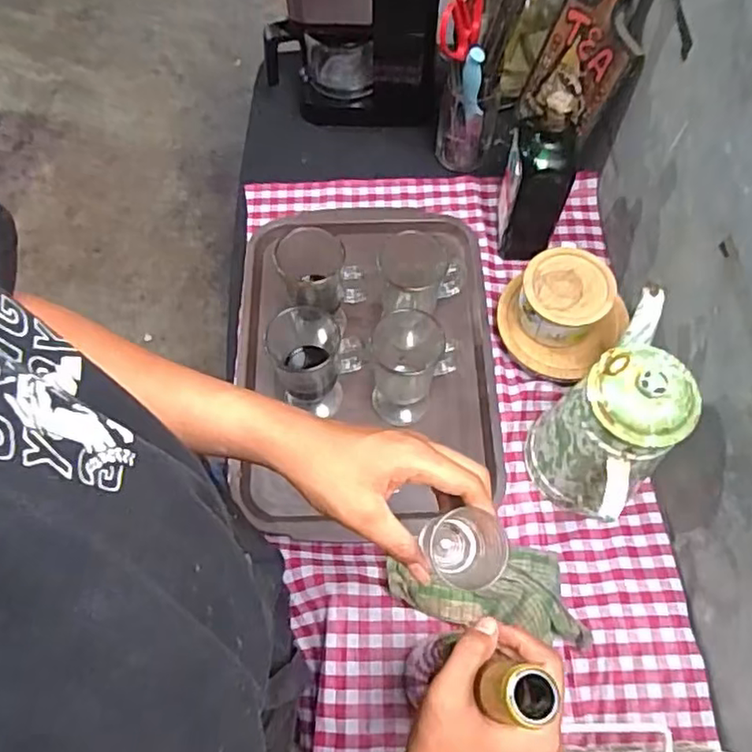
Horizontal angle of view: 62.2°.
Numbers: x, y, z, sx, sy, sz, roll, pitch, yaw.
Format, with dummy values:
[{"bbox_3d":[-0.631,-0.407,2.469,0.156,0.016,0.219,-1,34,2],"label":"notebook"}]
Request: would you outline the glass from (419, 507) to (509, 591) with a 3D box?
[{"bbox_3d":[0.055,0.109,0.389,0.045,0.047,0.048,0,66,0],"label":"glass"}]

